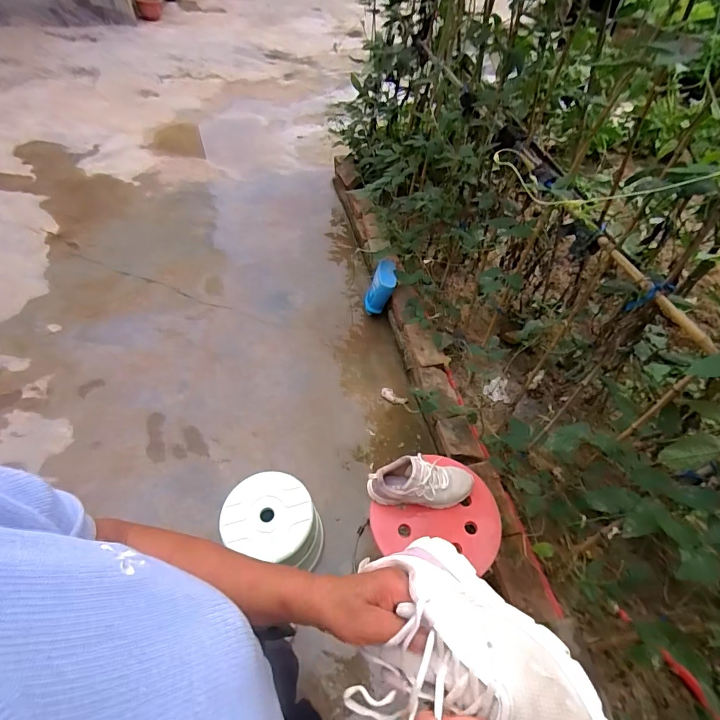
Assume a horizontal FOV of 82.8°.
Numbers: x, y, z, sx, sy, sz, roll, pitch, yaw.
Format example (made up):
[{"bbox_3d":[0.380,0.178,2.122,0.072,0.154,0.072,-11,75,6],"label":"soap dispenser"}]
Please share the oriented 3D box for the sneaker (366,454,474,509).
[{"bbox_3d":[0.146,0.290,0.956,0.251,0.122,0.094,5,53,-11],"label":"sneaker"}]

